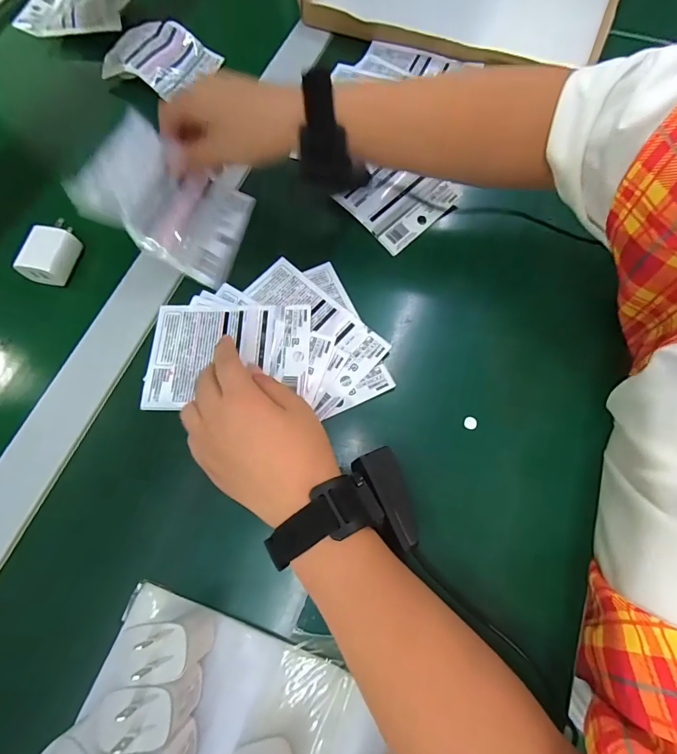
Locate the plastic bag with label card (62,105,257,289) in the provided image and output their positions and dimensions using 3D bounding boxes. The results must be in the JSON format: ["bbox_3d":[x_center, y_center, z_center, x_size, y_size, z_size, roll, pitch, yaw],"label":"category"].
[{"bbox_3d":[-0.146,-0.151,0.338,0.127,0.030,0.094,28,80,-34],"label":"plastic bag with label card"}]

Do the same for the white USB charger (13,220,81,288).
[{"bbox_3d":[-0.278,-0.120,0.377,0.038,0.025,0.055,10,71,5],"label":"white USB charger"}]

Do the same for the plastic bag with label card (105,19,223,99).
[{"bbox_3d":[-0.218,-0.390,0.474,0.098,0.032,0.100,32,74,12],"label":"plastic bag with label card"}]

